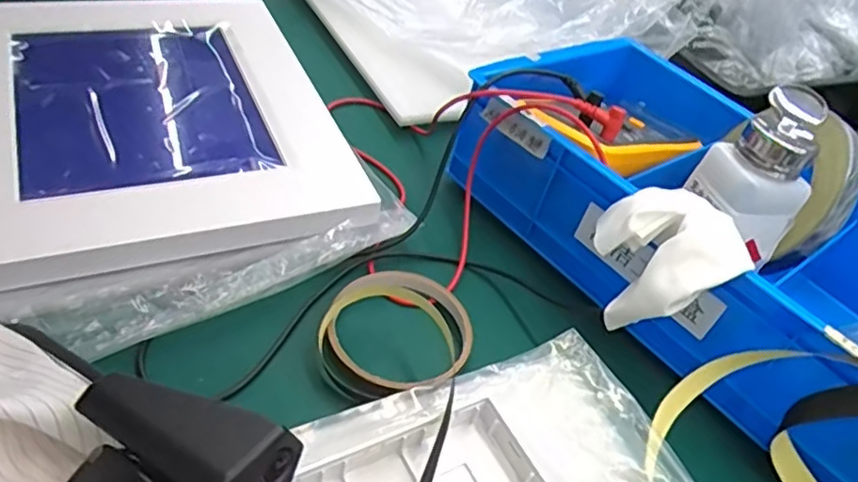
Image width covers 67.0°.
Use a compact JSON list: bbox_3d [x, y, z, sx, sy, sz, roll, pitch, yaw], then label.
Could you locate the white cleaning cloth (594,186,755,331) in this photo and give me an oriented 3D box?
[{"bbox_3d":[0.131,0.004,0.354,0.075,0.027,0.071,-10,63,18],"label":"white cleaning cloth"}]

